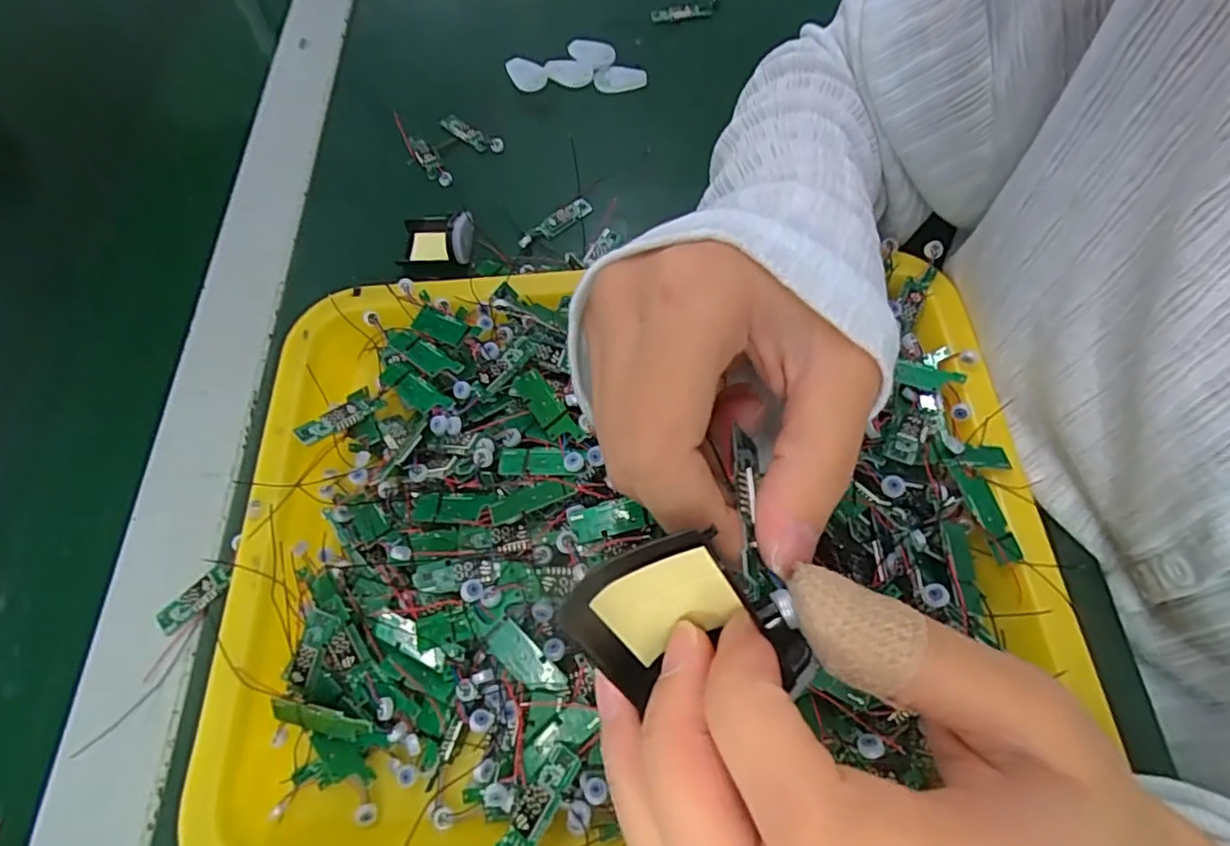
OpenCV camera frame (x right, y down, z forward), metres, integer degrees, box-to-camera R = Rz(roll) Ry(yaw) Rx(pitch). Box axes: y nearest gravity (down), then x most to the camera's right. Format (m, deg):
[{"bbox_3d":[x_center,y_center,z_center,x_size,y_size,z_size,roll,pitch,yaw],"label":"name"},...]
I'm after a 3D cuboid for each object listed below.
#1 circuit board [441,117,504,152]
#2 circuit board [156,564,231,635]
[{"bbox_3d":[-0.096,-0.191,0.404,0.050,0.010,0.009,31,69,17],"label":"circuit board"},{"bbox_3d":[-0.190,0.079,0.276,0.035,0.005,0.013,-42,68,-16],"label":"circuit board"}]

